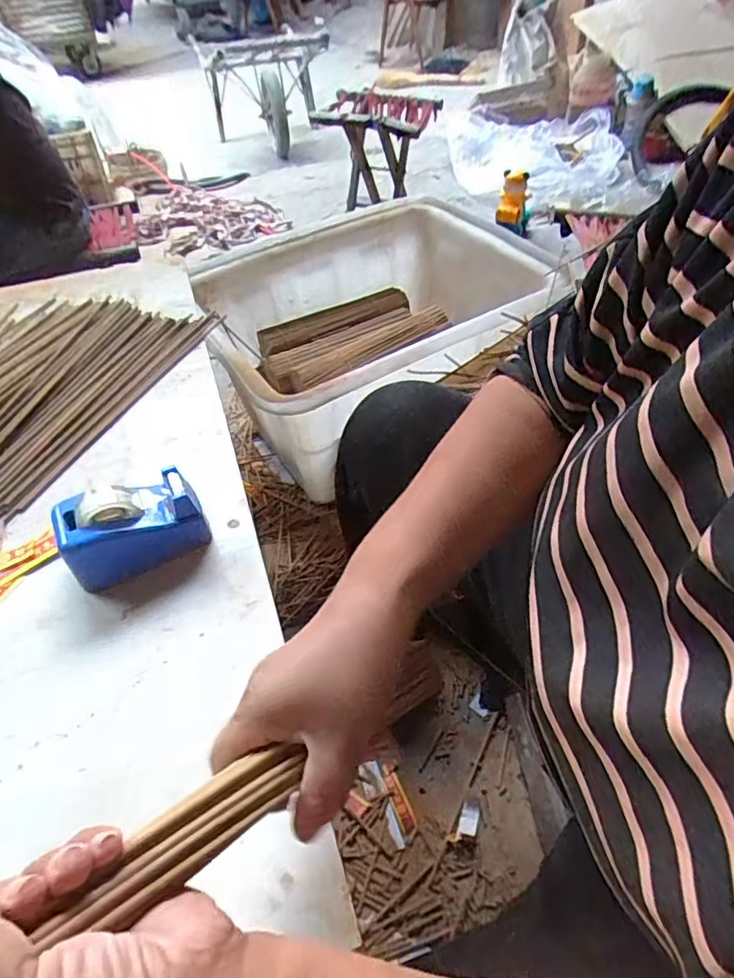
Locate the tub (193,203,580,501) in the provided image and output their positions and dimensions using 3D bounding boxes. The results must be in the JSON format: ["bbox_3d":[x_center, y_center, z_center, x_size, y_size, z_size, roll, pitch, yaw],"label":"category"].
[{"bbox_3d":[0.030,-0.283,1.065,0.605,0.270,0.452,-23,51,-17],"label":"tub"}]

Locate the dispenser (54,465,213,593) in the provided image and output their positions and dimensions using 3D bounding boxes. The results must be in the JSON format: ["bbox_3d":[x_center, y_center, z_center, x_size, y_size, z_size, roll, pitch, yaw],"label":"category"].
[{"bbox_3d":[-0.176,0.025,0.431,0.100,0.057,0.058,-22,51,-16],"label":"dispenser"}]

